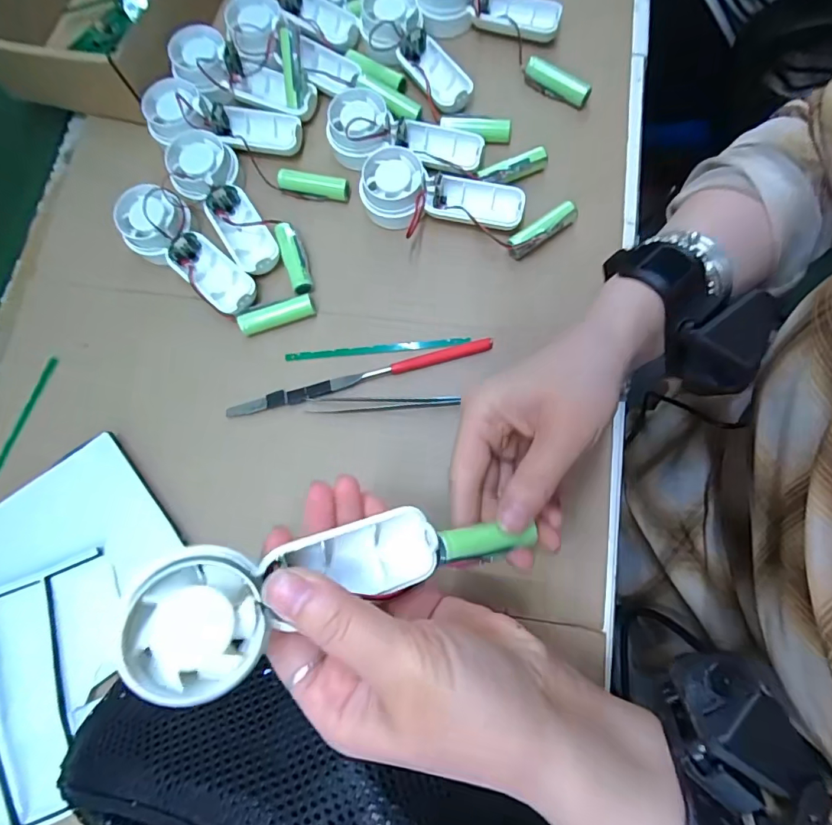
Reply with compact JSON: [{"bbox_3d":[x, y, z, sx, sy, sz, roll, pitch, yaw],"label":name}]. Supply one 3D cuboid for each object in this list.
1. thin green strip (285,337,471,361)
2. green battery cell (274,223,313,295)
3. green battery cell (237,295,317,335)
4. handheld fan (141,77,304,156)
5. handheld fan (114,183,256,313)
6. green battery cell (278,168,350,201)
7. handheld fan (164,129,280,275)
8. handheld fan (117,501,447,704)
[{"bbox_3d":[-0.026,-0.042,0.312,0.121,0.004,0.007,-5,76,-1],"label":"thin green strip"},{"bbox_3d":[-0.083,-0.106,0.324,0.015,0.014,0.051,-17,77,-4],"label":"green battery cell"},{"bbox_3d":[-0.093,-0.065,0.317,0.050,0.011,0.013,-18,77,-4],"label":"green battery cell"},{"bbox_3d":[-0.140,-0.208,0.340,0.115,0.029,0.044,12,77,4],"label":"handheld fan"},{"bbox_3d":[-0.156,-0.108,0.319,0.110,0.029,0.043,42,80,10],"label":"handheld fan"},{"bbox_3d":[-0.073,-0.162,0.337,0.052,0.014,0.012,12,77,4],"label":"green battery cell"},{"bbox_3d":[-0.132,-0.145,0.325,0.044,0.022,0.111,-32,78,-7],"label":"handheld fan"},{"bbox_3d":[-0.043,0.063,0.170,0.107,0.023,0.042,-8,74,-33],"label":"handheld fan"}]

